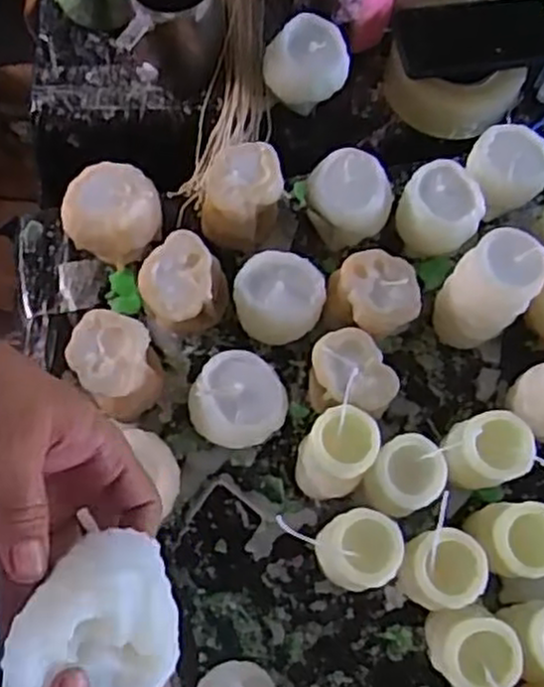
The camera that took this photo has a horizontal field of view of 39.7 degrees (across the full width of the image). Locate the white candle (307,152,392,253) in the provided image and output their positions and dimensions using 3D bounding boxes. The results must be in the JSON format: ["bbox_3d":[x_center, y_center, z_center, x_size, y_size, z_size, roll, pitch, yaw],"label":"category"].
[{"bbox_3d":[0.068,-0.126,0.682,0.079,0.072,0.069,18,71,4],"label":"white candle"}]

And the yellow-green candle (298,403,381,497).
[{"bbox_3d":[0.049,0.090,0.599,0.052,0.113,0.056,1,70,-2],"label":"yellow-green candle"}]

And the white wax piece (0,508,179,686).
[{"bbox_3d":[-0.084,0.130,0.349,0.075,0.038,0.077,0,114,-23],"label":"white wax piece"}]

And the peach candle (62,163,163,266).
[{"bbox_3d":[-0.140,-0.109,0.670,0.084,0.087,0.072,-14,72,-7],"label":"peach candle"}]

